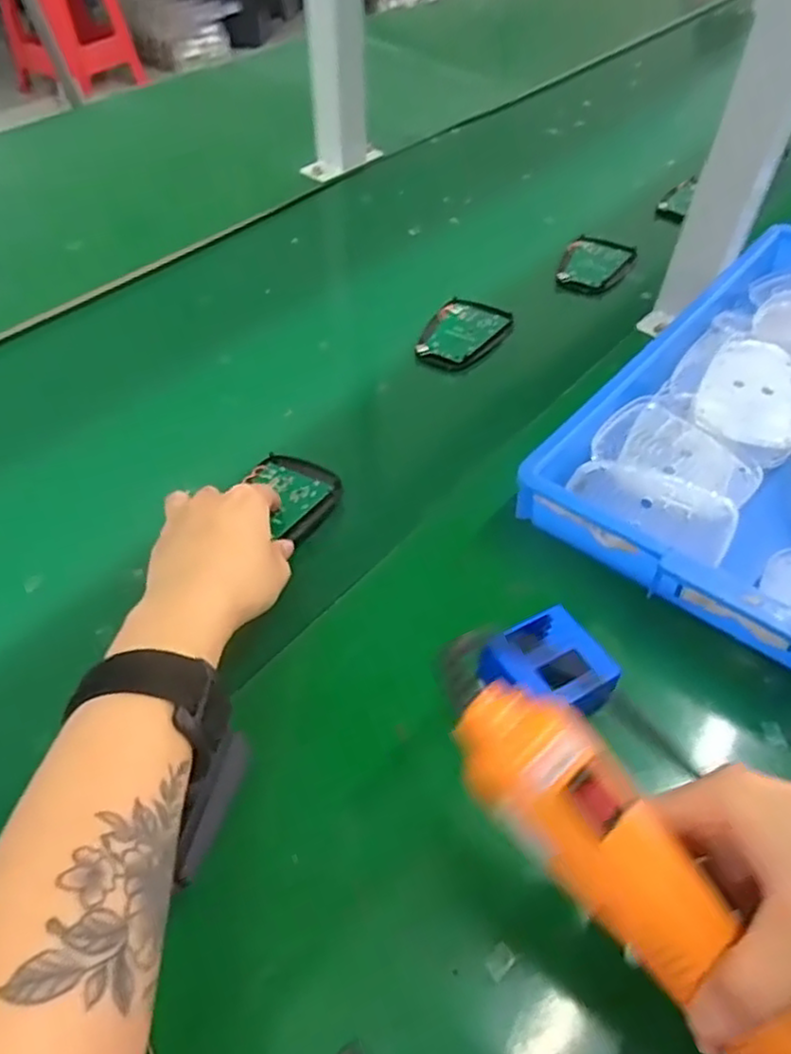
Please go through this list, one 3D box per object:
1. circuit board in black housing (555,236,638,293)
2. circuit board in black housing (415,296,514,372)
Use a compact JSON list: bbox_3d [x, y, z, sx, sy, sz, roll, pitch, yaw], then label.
[{"bbox_3d":[0.192,-0.258,0.665,0.059,0.009,0.095,26,54,20],"label":"circuit board in black housing"},{"bbox_3d":[0.054,-0.166,0.589,0.062,0.012,0.091,29,55,22],"label":"circuit board in black housing"}]

